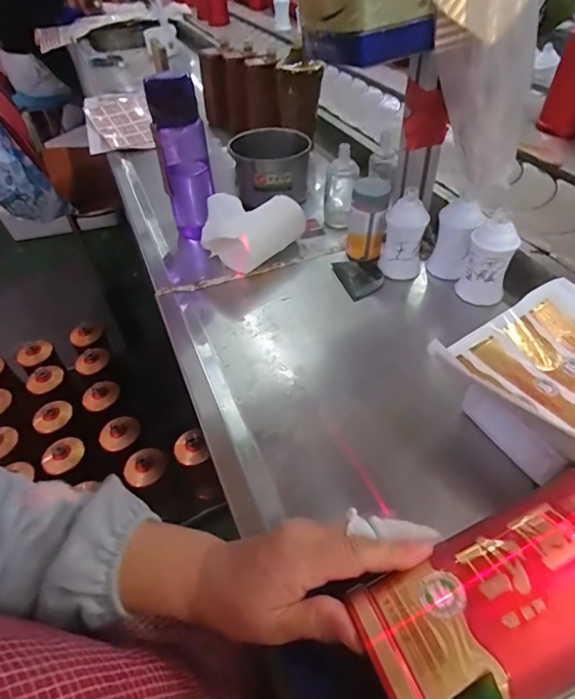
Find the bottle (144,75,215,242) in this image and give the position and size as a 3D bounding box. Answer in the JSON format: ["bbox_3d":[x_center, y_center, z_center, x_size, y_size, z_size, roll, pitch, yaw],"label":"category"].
[{"bbox_3d":[-0.153,-0.278,0.659,0.072,0.223,0.057,-13,46,-6],"label":"bottle"}]

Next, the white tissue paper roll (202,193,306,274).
[{"bbox_3d":[-0.061,-0.179,0.668,0.102,0.085,0.148,29,55,29],"label":"white tissue paper roll"}]

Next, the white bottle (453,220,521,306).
[{"bbox_3d":[0.253,-0.113,0.557,0.057,0.107,0.047,13,49,18],"label":"white bottle"}]

